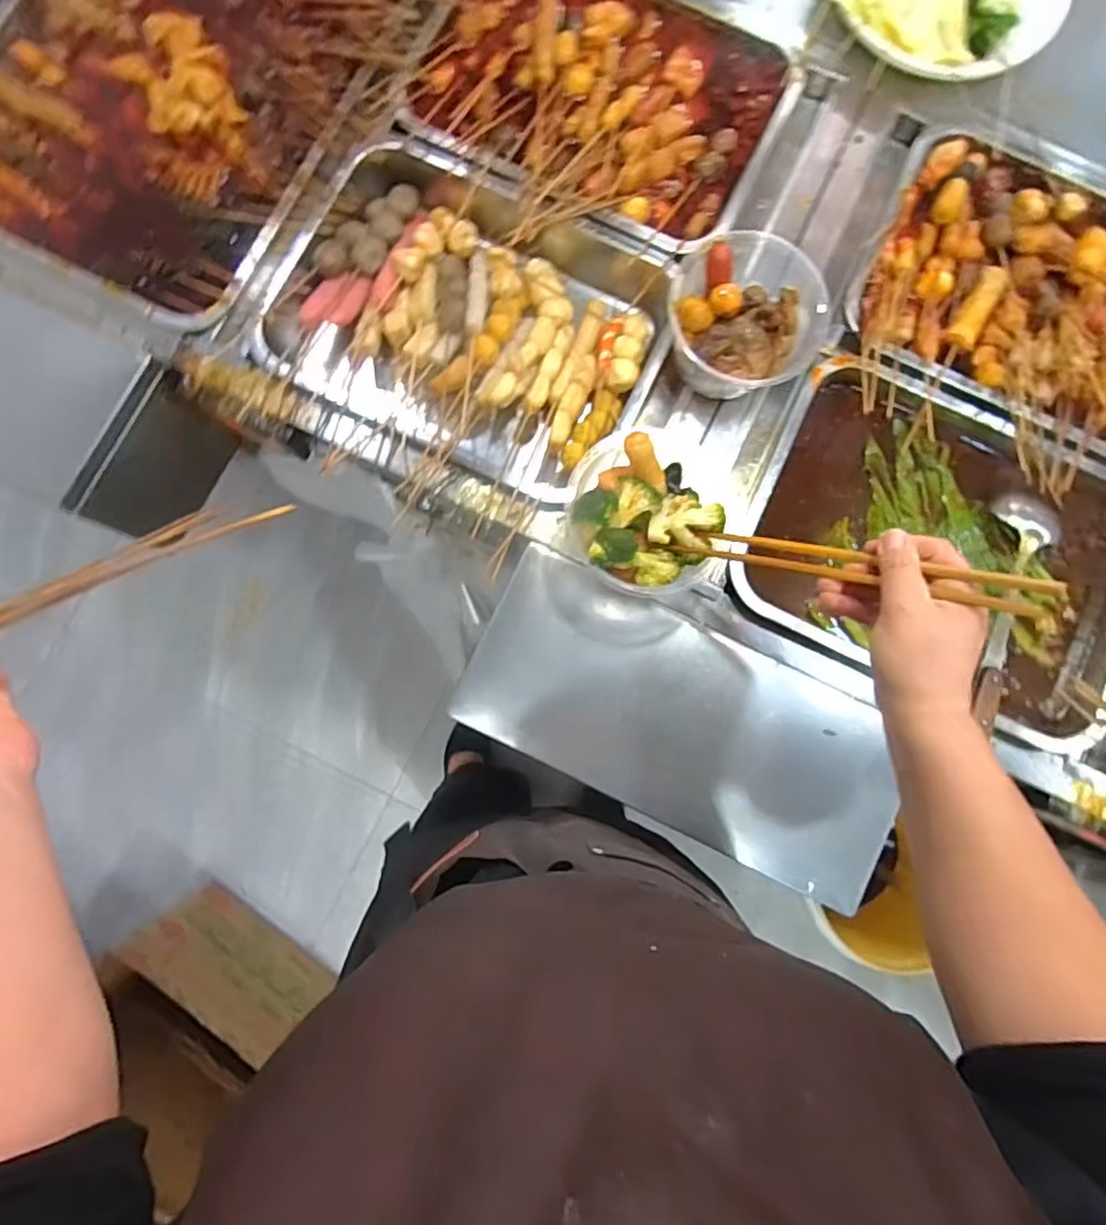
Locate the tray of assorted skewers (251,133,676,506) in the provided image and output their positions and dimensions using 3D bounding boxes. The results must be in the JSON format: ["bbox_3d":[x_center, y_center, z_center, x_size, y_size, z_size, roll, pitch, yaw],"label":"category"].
[{"bbox_3d":[-0.088,-0.303,0.691,0.390,0.085,0.309,24,83,2],"label":"tray of assorted skewers"}]

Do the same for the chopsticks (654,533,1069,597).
[{"bbox_3d":[0.208,-0.041,0.489,0.285,0.021,0.029,14,82,44],"label":"chopsticks"}]

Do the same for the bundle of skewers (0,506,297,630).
[{"bbox_3d":[-0.349,-0.014,0.449,0.360,0.030,0.023,-37,85,-36],"label":"bundle of skewers"}]

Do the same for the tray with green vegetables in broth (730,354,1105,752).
[{"bbox_3d":[0.398,-0.062,0.646,0.392,0.075,0.308,21,83,1],"label":"tray with green vegetables in broth"}]

